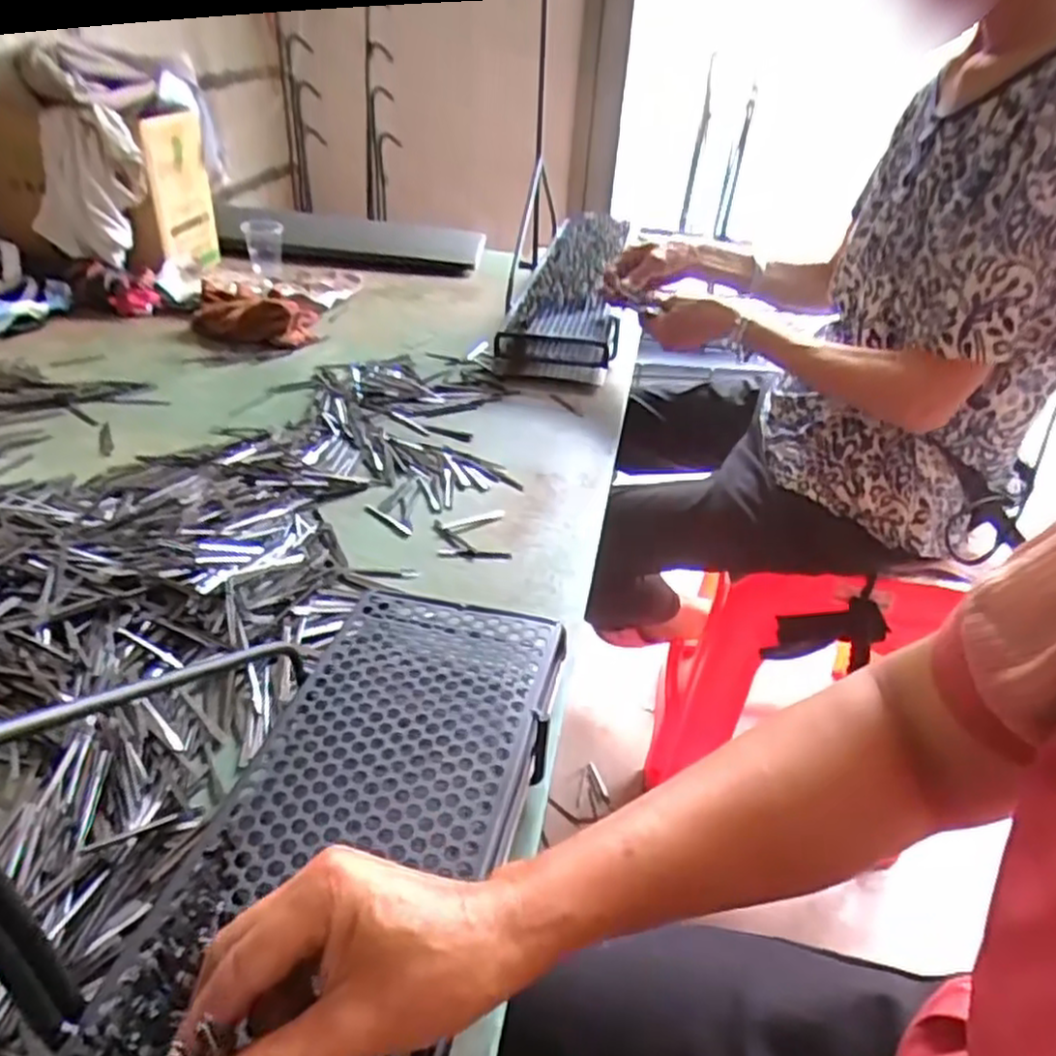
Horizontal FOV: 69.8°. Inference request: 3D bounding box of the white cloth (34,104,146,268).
[{"bbox_3d":[-0.659,-0.516,1.129,0.156,0.200,0.087,21,38,23],"label":"white cloth"}]

